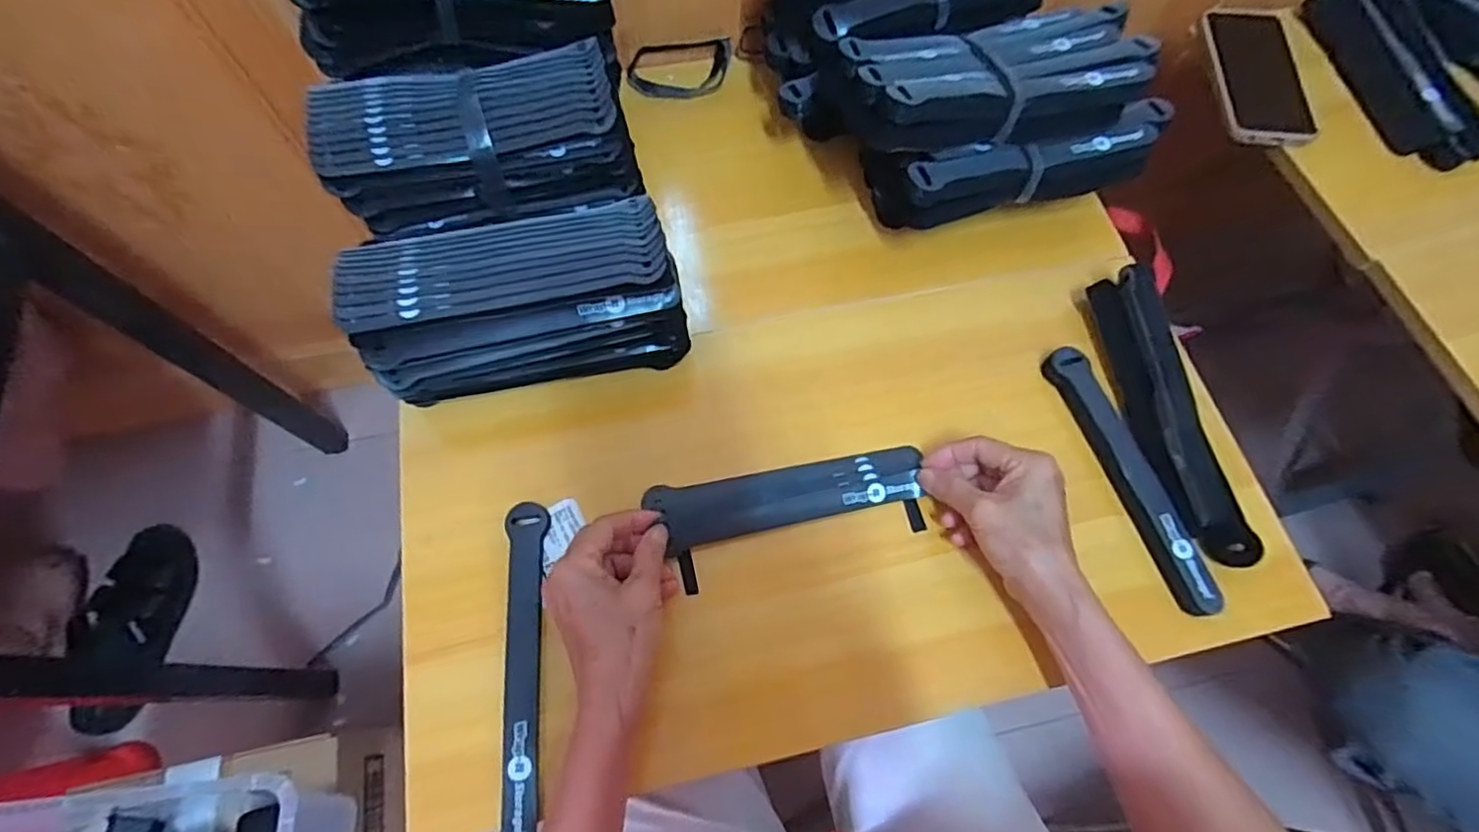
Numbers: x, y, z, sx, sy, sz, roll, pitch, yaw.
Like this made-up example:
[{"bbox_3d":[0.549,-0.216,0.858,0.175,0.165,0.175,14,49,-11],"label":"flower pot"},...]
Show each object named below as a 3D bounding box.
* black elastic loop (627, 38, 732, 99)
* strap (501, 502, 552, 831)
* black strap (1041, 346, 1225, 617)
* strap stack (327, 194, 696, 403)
[{"bbox_3d":[-0.055,-0.324,0.603,0.097,0.011,0.052,-8,90,-6],"label":"black elastic loop"},{"bbox_3d":[-0.134,0.151,0.395,0.025,0.014,0.198,-4,68,-3],"label":"strap"},{"bbox_3d":[0.273,0.039,0.451,0.025,0.020,0.198,-16,69,-7],"label":"black strap"},{"bbox_3d":[-0.144,-0.072,0.444,0.199,0.103,0.083,-13,69,-6],"label":"strap stack"}]

